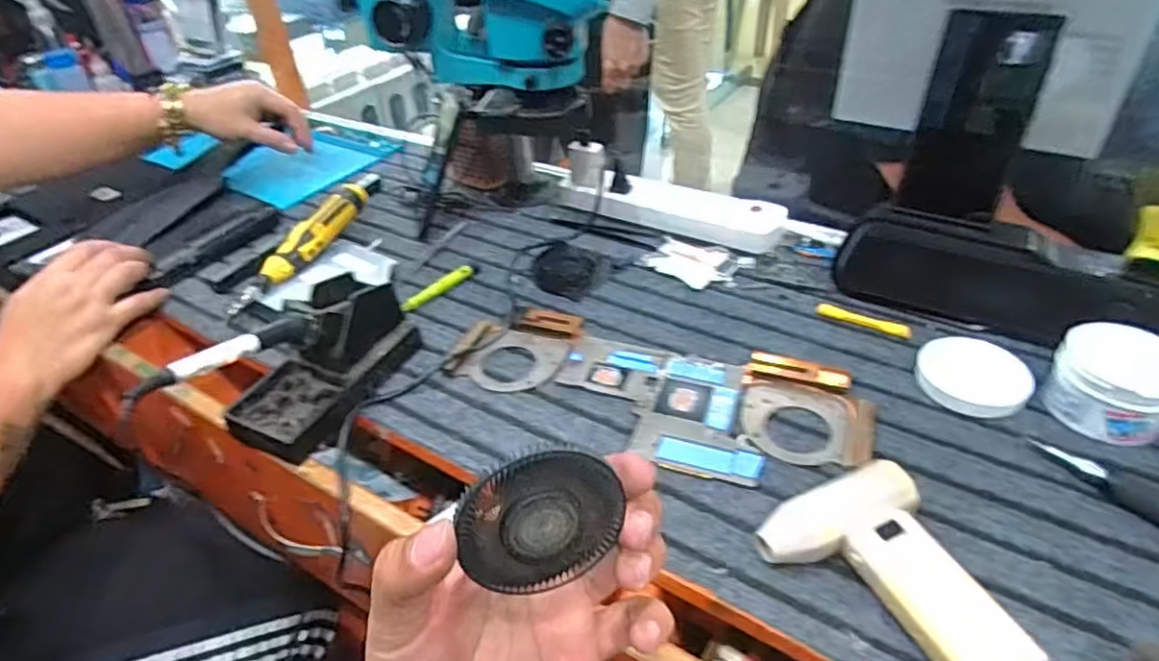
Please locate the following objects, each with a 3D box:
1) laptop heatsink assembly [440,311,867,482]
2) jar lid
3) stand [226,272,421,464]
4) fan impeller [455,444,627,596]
[{"bbox_3d":[0.054,0.048,0.548,0.343,0.014,0.133,12,41,19],"label":"laptop heatsink assembly"},{"bbox_3d":[0.312,0.035,0.527,0.065,0.020,0.078,-29,45,-28],"label":"jar lid"},{"bbox_3d":[-0.217,0.017,0.556,0.088,0.078,0.160,16,42,23],"label":"stand"},{"bbox_3d":[-0.013,0.066,0.230,0.055,0.059,0.004,-28,25,-10],"label":"fan impeller"}]

